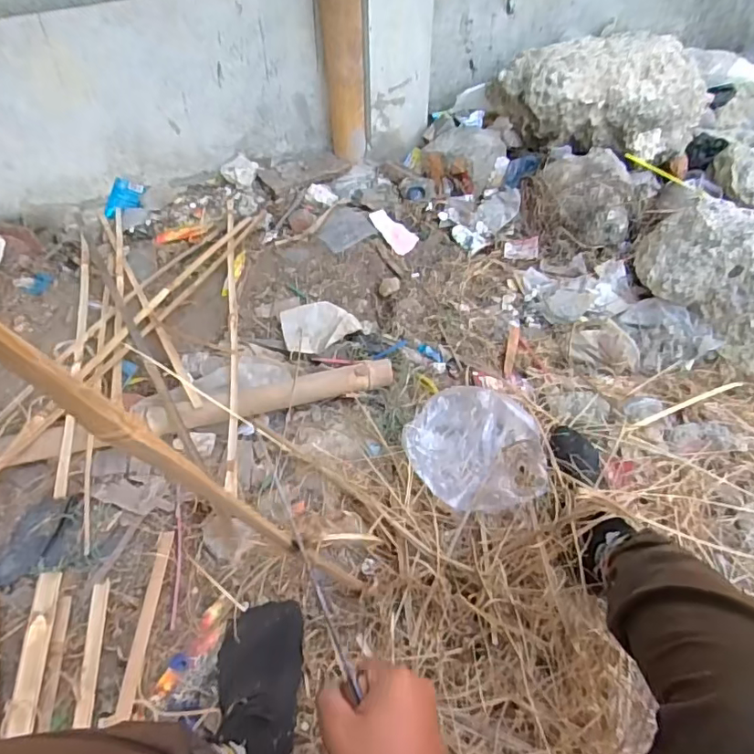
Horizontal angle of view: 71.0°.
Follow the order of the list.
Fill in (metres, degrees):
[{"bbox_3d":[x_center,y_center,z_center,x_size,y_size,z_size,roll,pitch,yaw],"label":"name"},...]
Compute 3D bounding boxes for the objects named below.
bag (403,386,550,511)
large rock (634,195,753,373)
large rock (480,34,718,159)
[{"bbox_3d":[0.146,0.105,0.805,0.197,0.058,0.182,3,50,4],"label":"bag"},{"bbox_3d":[0.679,-0.202,0.992,0.209,0.215,0.362,-38,59,-26],"label":"large rock"},{"bbox_3d":[0.496,-0.661,1.222,0.488,0.186,0.244,22,54,19],"label":"large rock"}]

